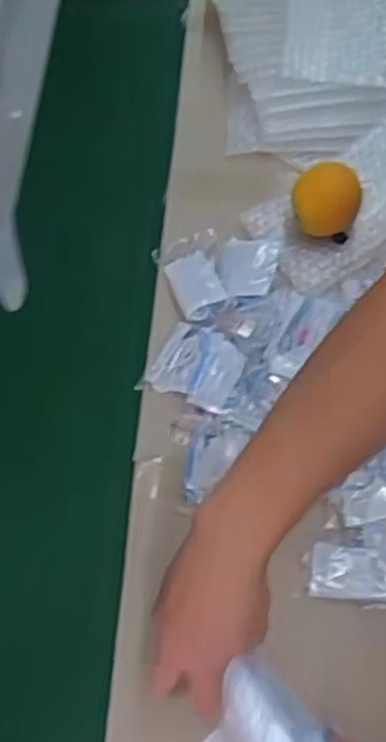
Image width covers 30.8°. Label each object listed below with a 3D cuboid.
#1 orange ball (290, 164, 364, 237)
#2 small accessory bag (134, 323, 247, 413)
[{"bbox_3d":[0.133,-0.171,0.705,0.065,0.061,0.055,10,67,7],"label":"orange ball"},{"bbox_3d":[0.004,-0.006,0.666,0.085,0.016,0.074,22,69,12],"label":"small accessory bag"}]

